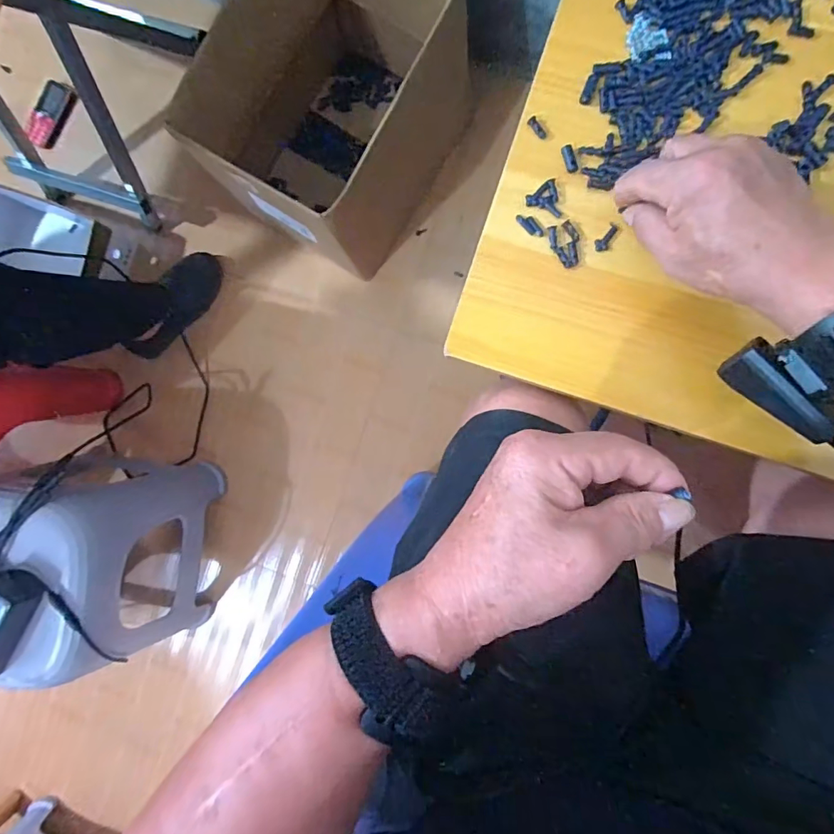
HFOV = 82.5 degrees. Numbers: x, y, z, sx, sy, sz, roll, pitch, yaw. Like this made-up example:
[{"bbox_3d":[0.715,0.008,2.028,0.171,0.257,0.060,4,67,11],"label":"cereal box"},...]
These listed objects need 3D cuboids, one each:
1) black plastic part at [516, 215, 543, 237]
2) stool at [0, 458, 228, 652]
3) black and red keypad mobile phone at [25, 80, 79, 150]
[{"bbox_3d":[0.083,-0.141,0.349,0.009,0.004,0.023,-42,83,4],"label":"black plastic part"},{"bbox_3d":[-0.521,0.233,0.753,0.317,0.298,0.317,-1,90,-3],"label":"stool"},{"bbox_3d":[-0.733,-0.607,0.951,0.019,0.057,0.141,14,75,8],"label":"black and red keypad mobile phone"}]

